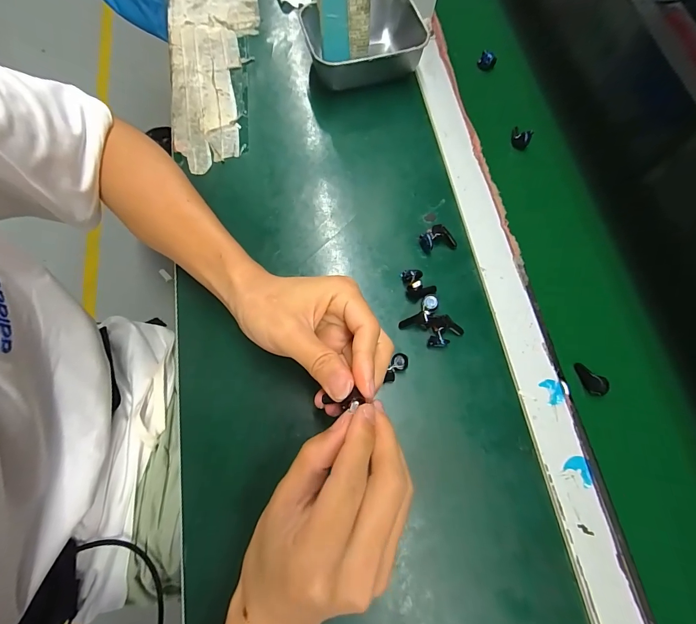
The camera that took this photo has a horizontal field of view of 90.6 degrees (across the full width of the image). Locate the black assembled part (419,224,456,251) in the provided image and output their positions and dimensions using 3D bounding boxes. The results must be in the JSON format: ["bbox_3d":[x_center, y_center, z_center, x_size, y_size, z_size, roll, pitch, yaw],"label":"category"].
[{"bbox_3d":[0.091,-0.075,0.350,0.034,0.016,0.021,-12,72,-7],"label":"black assembled part"}]

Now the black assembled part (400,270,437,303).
[{"bbox_3d":[0.069,-0.030,0.333,0.026,0.019,0.030,-18,73,-8],"label":"black assembled part"}]

